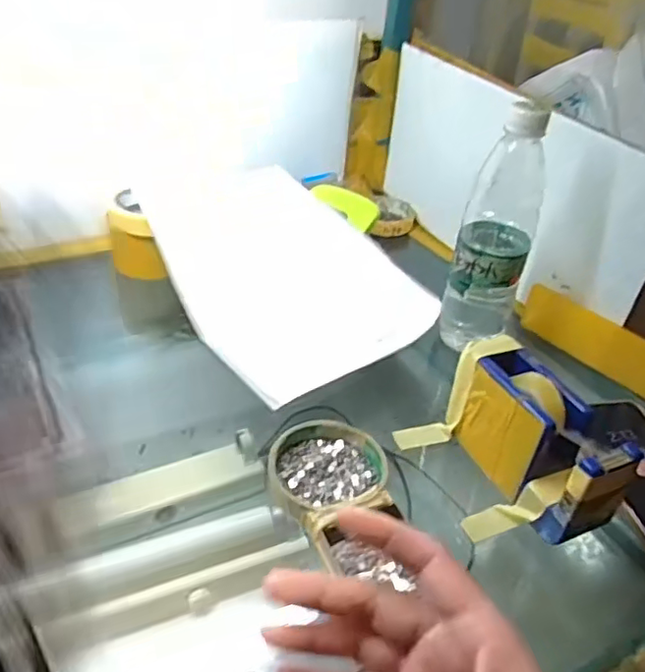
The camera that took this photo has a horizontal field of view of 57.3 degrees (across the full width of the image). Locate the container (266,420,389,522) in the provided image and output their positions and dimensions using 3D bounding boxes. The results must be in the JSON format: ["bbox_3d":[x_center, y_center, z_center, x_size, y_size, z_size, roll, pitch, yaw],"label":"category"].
[{"bbox_3d":[0.004,0.095,0.421,0.081,0.017,0.077,-4,37,-12],"label":"container"}]

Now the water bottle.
[{"bbox_3d":[0.155,-0.092,0.523,0.062,0.213,0.066,16,37,14],"label":"water bottle"}]

